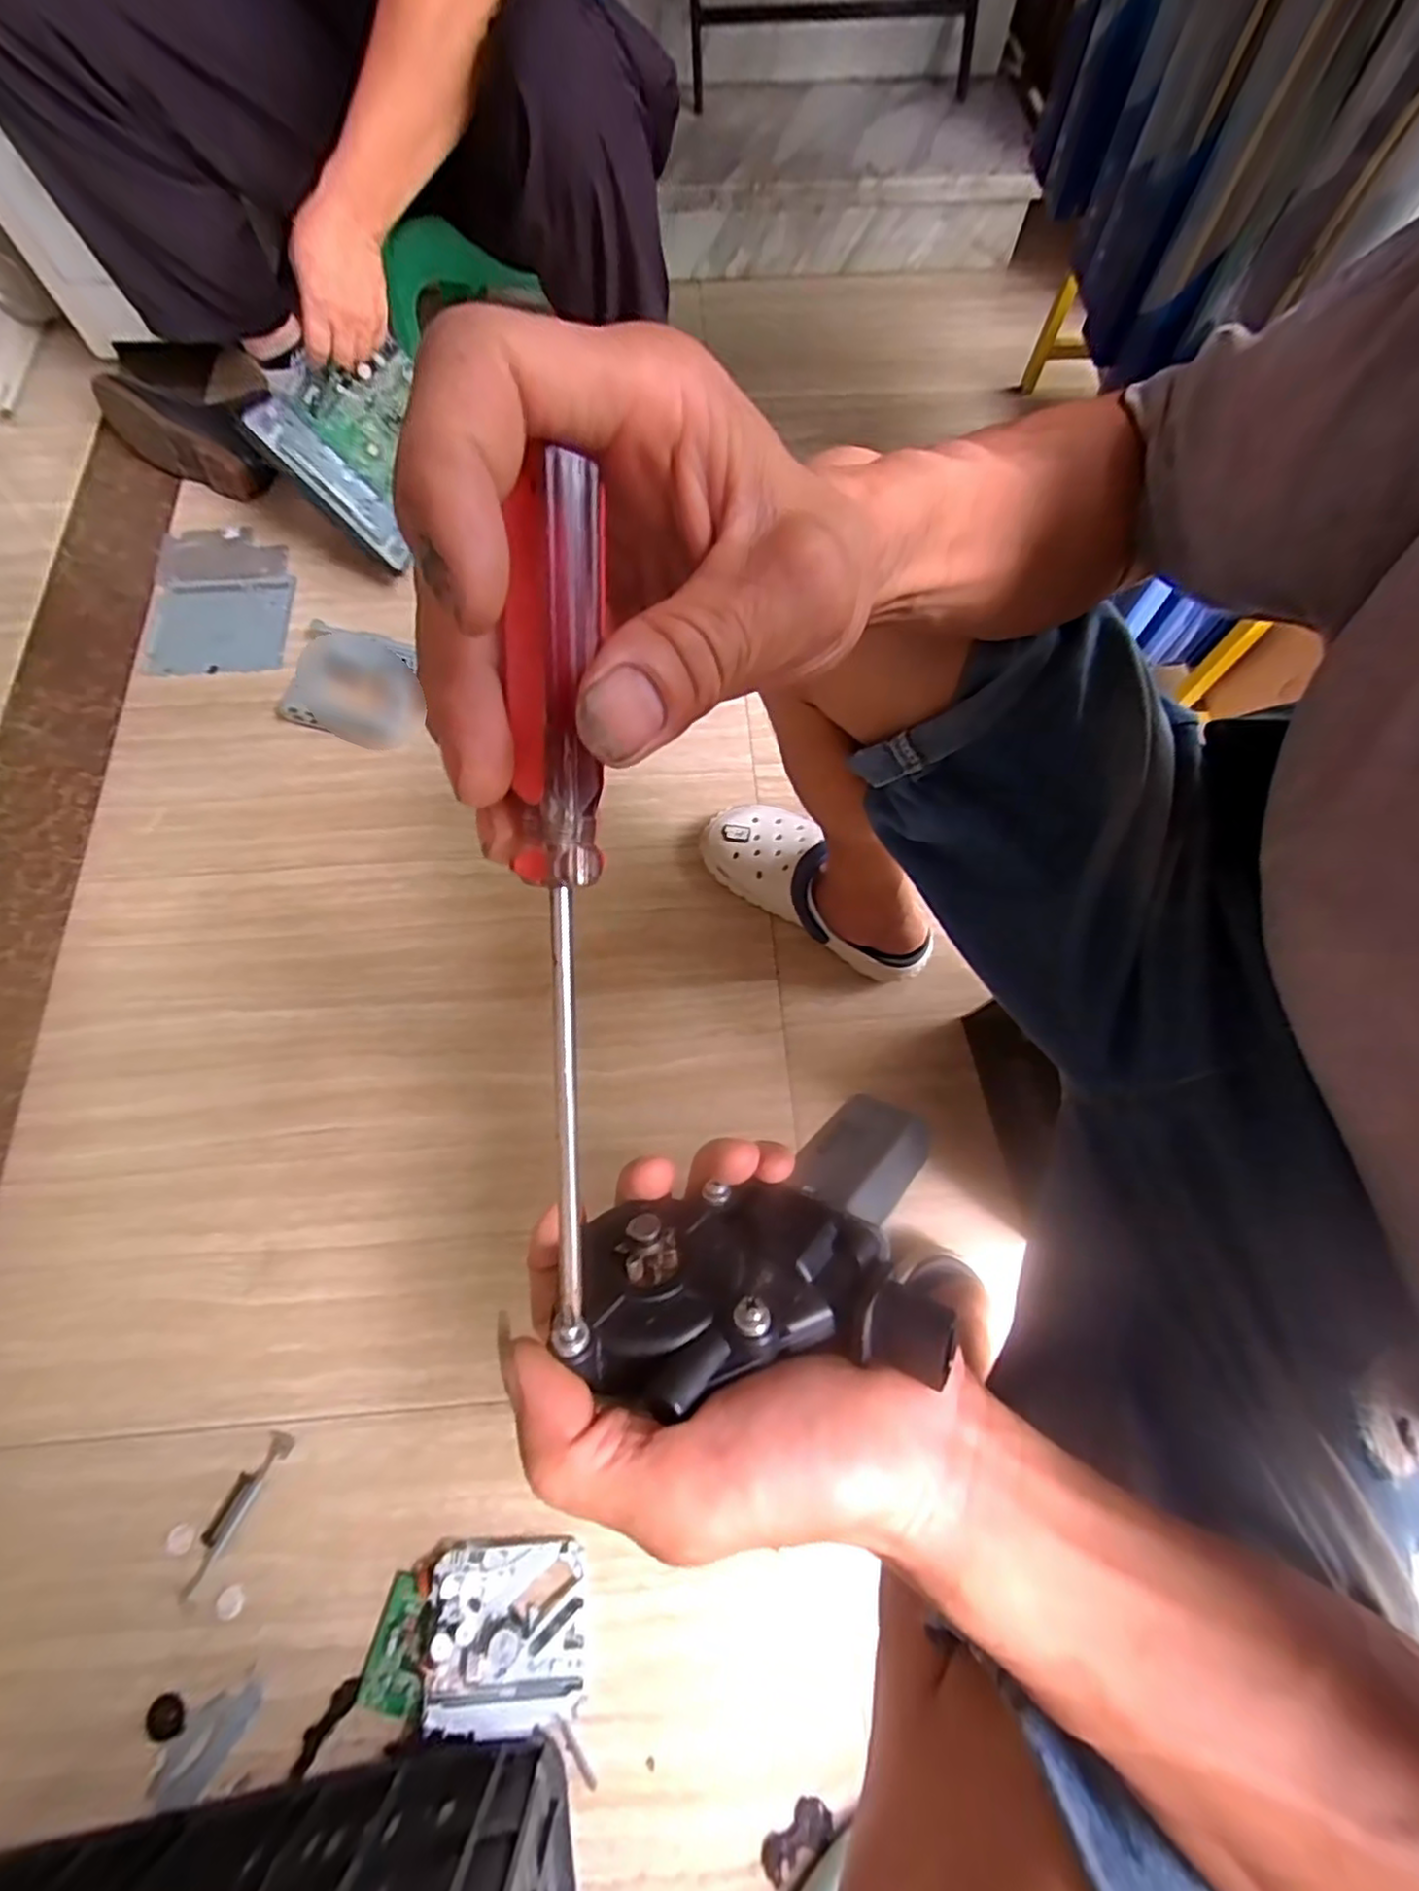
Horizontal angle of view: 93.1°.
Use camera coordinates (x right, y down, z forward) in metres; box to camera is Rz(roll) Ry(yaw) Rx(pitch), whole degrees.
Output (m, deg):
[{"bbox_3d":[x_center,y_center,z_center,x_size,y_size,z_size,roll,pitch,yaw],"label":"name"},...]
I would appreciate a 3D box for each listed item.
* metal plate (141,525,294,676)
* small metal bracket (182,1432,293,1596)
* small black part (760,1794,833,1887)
[{"bbox_3d":[-0.632,-0.450,0.874,0.172,0.010,0.218,-5,75,-4],"label":"metal plate"},{"bbox_3d":[-0.394,0.468,0.558,0.024,0.005,0.122,29,75,9],"label":"small metal bracket"},{"bbox_3d":[0.063,0.668,0.502,0.059,0.010,0.027,-35,76,-10],"label":"small black part"}]

